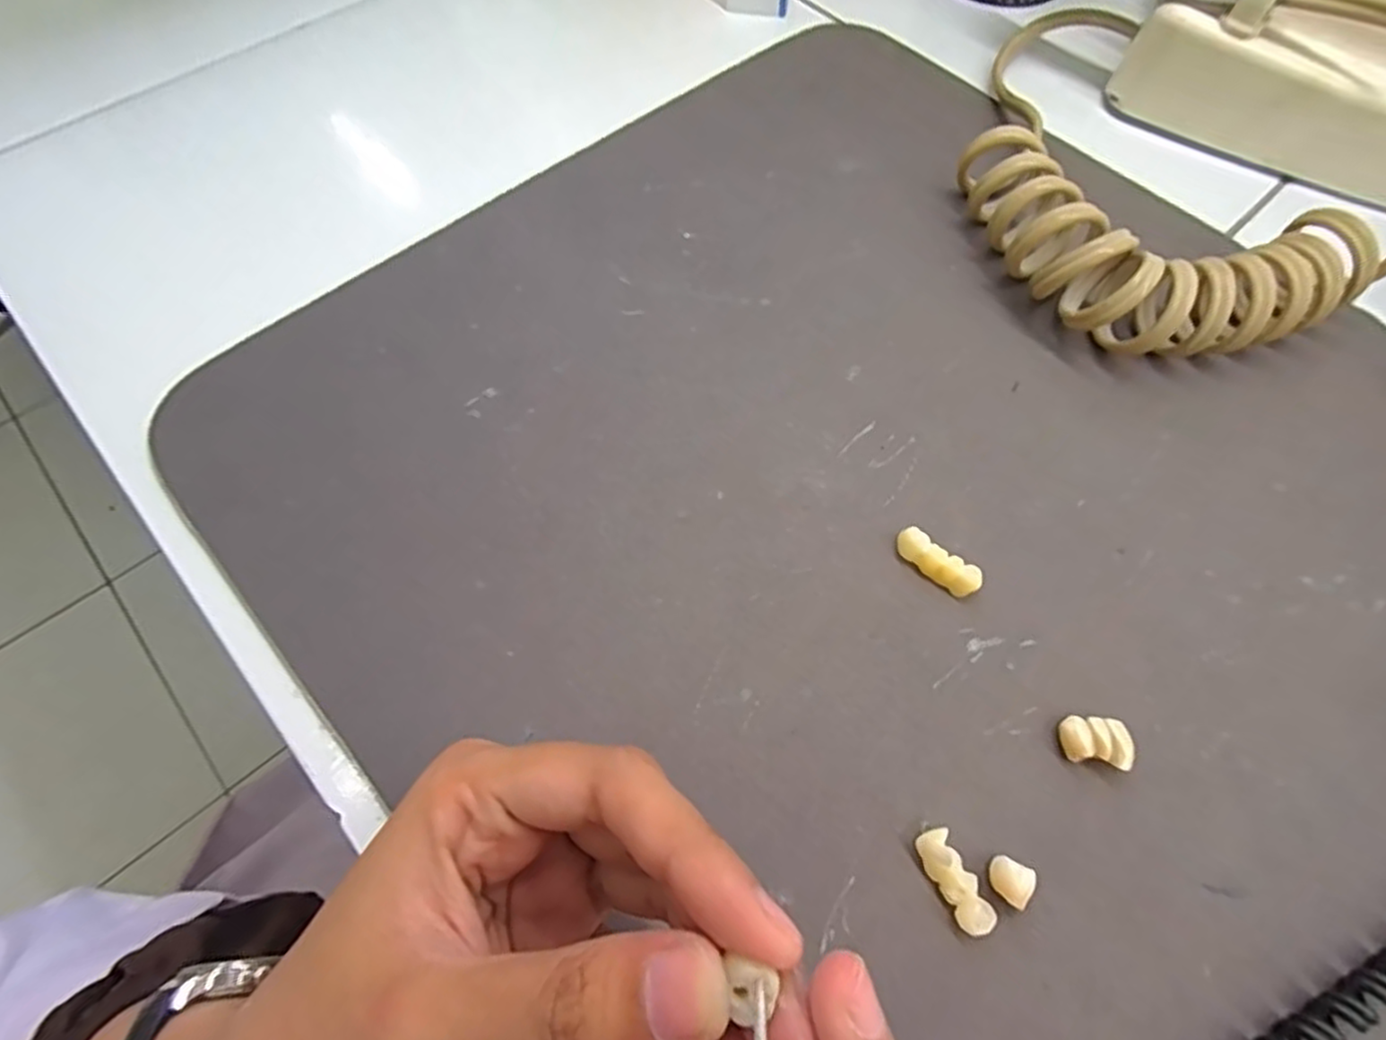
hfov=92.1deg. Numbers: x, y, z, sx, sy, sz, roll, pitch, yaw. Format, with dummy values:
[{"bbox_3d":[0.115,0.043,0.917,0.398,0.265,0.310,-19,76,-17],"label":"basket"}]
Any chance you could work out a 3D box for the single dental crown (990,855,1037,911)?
[{"bbox_3d":[0.086,0.098,0.180,0.011,0.007,0.010,28,68,12],"label":"single dental crown"}]

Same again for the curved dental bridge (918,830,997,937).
[{"bbox_3d":[0.071,0.097,0.180,0.010,0.007,0.028,-30,83,-14],"label":"curved dental bridge"}]

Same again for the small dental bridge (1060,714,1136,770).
[{"bbox_3d":[0.118,0.065,0.197,0.020,0.007,0.013,9,65,3],"label":"small dental bridge"}]

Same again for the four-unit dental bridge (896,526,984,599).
[{"bbox_3d":[0.080,0.014,0.220,0.029,0.007,0.010,35,69,15],"label":"four-unit dental bridge"}]

